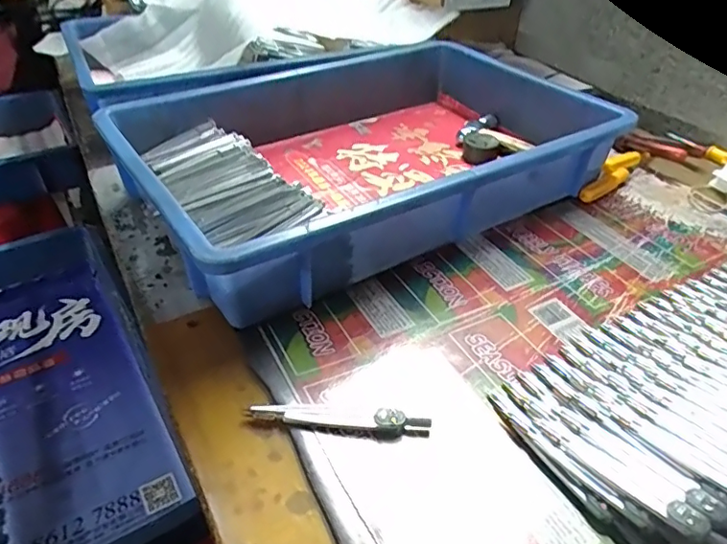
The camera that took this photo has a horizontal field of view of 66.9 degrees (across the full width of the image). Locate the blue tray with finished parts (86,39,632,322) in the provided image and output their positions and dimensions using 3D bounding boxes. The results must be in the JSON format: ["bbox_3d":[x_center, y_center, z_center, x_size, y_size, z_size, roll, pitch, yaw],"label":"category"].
[{"bbox_3d":[0.001,-0.126,0.538,0.425,0.081,0.304,-22,44,-25],"label":"blue tray with finished parts"}]

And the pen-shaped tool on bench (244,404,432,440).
[{"bbox_3d":[-0.015,0.088,0.334,0.108,0.011,0.018,5,39,5],"label":"pen-shaped tool on bench"}]

